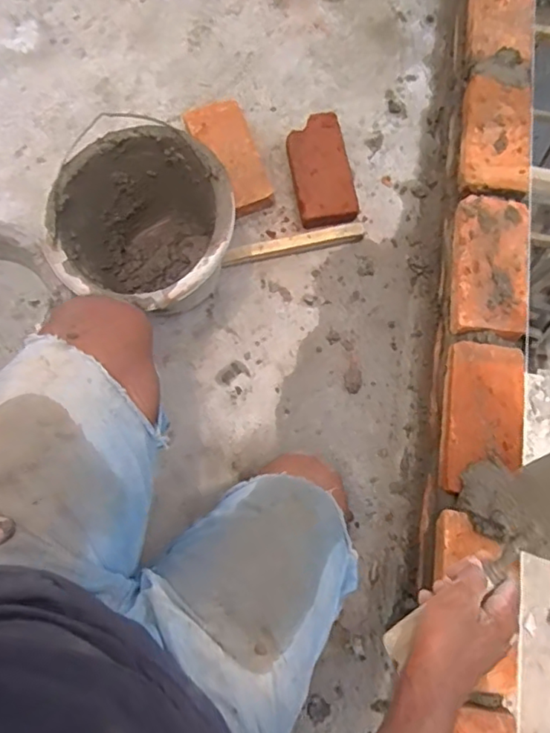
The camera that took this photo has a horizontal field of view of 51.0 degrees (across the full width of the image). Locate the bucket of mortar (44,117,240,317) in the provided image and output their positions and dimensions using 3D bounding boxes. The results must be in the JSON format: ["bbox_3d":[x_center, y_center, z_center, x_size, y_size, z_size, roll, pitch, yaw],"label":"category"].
[{"bbox_3d":[-0.170,-0.177,0.791,0.223,0.177,0.253,-3,74,-2],"label":"bucket of mortar"}]

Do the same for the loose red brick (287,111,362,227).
[{"bbox_3d":[0.073,-0.313,0.925,0.094,0.037,0.191,-8,75,-4],"label":"loose red brick"}]

